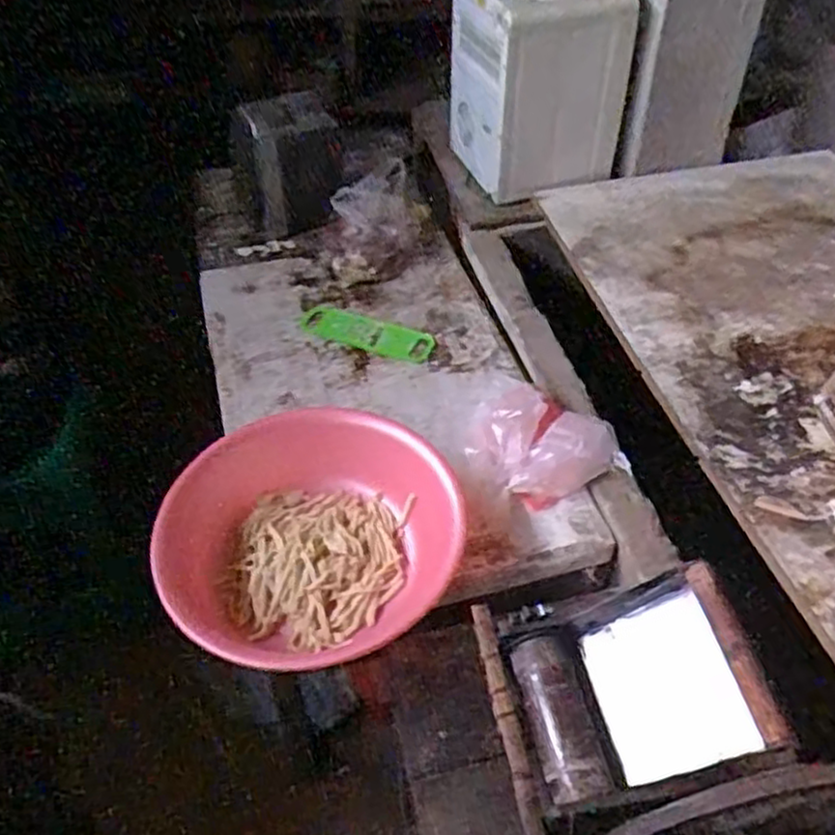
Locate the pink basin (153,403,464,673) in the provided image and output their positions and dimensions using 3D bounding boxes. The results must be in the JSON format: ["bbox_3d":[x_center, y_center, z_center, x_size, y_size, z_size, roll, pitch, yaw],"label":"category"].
[{"bbox_3d":[-0.136,0.170,1.067,0.410,0.141,0.402,-1,46,1],"label":"pink basin"}]

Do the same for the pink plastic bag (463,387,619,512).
[{"bbox_3d":[0.191,0.036,1.237,0.206,0.076,0.218,-25,50,-21],"label":"pink plastic bag"}]

